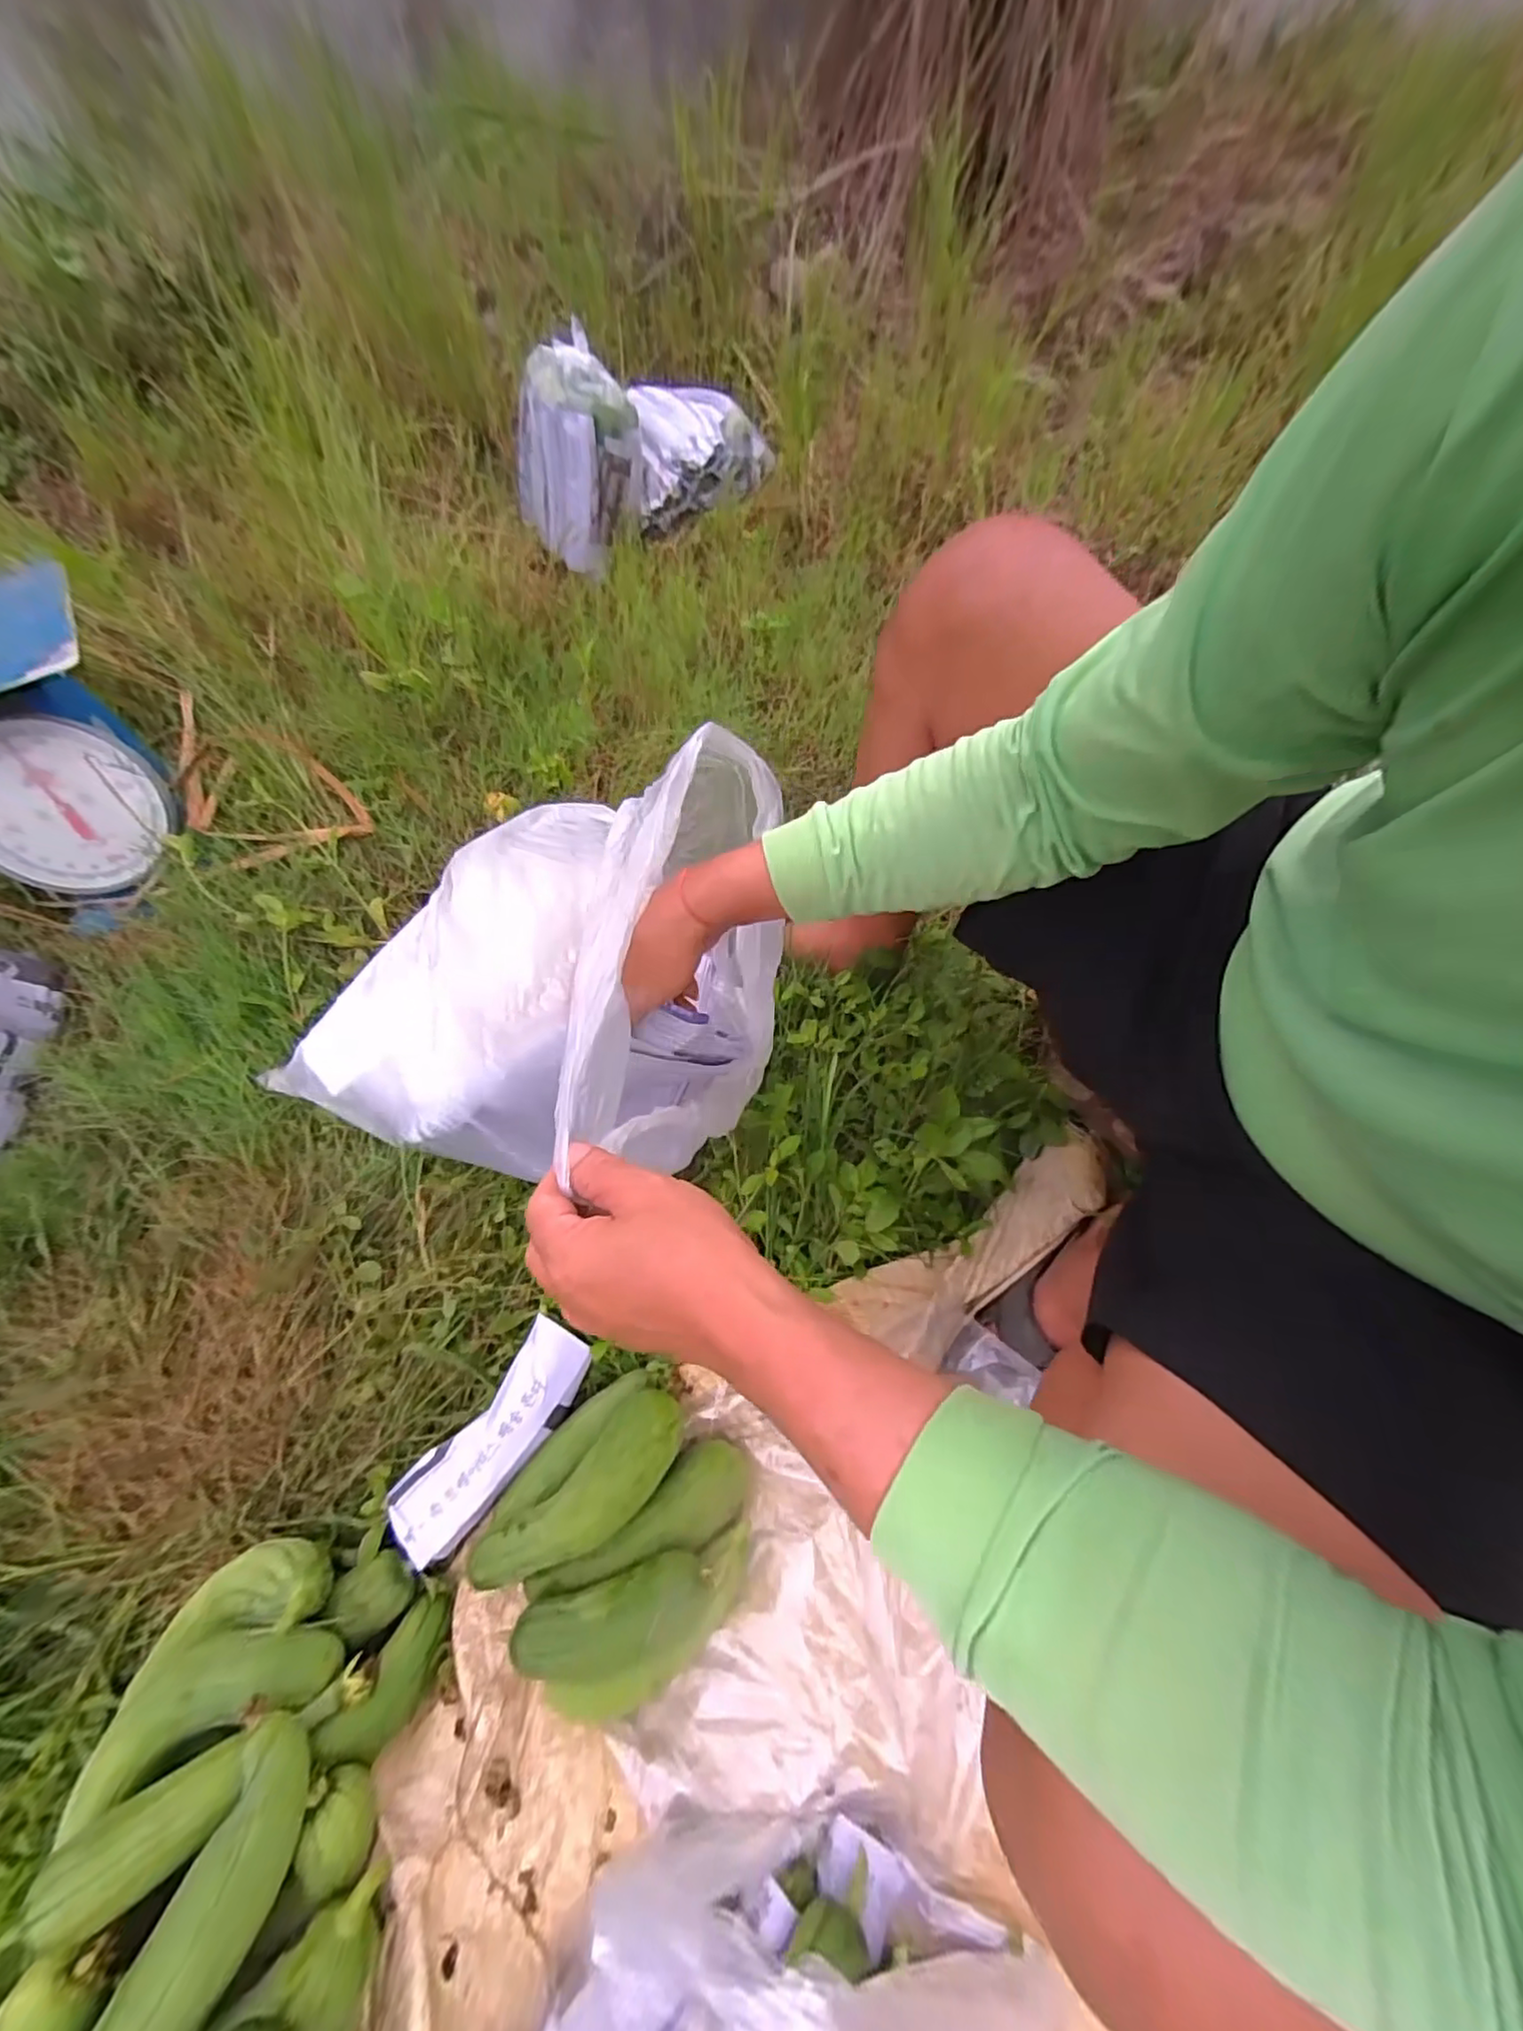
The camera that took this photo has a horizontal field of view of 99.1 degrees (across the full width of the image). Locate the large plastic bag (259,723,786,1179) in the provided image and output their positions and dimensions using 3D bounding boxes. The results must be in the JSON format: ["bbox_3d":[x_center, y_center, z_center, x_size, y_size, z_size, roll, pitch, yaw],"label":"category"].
[{"bbox_3d":[-0.234,-0.049,0.550,0.483,0.346,0.276,9,63,4],"label":"large plastic bag"}]

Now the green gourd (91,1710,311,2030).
[{"bbox_3d":[-0.321,0.526,0.373,0.056,0.042,0.165,18,65,9],"label":"green gourd"}]

